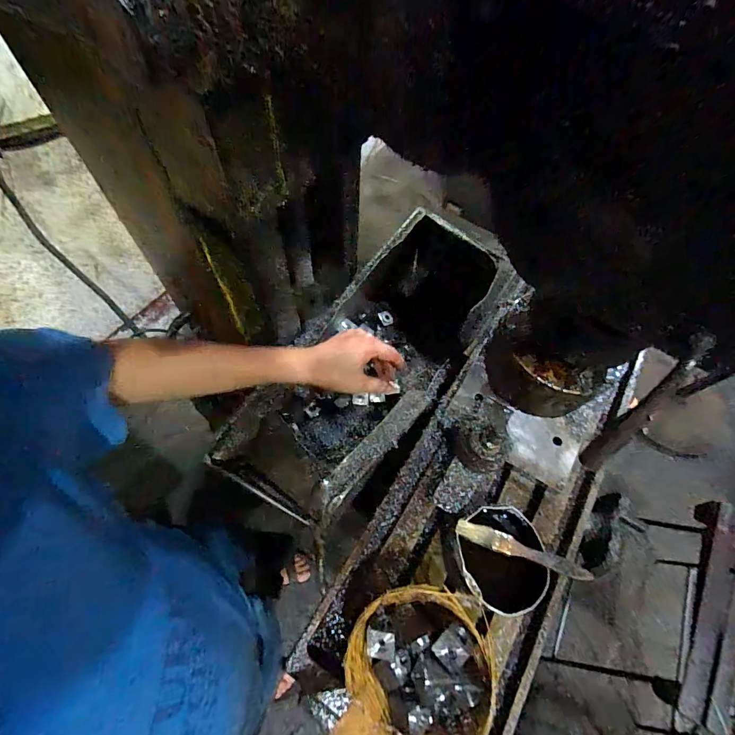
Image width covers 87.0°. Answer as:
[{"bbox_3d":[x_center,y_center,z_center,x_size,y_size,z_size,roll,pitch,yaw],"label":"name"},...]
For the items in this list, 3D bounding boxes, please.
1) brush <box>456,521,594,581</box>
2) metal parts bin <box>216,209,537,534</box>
[{"bbox_3d":[0.172,0.202,0.429,0.144,0.012,0.022,17,63,6],"label":"brush"},{"bbox_3d":[0.017,0.001,0.661,0.215,0.176,0.558,36,66,14],"label":"metal parts bin"}]

